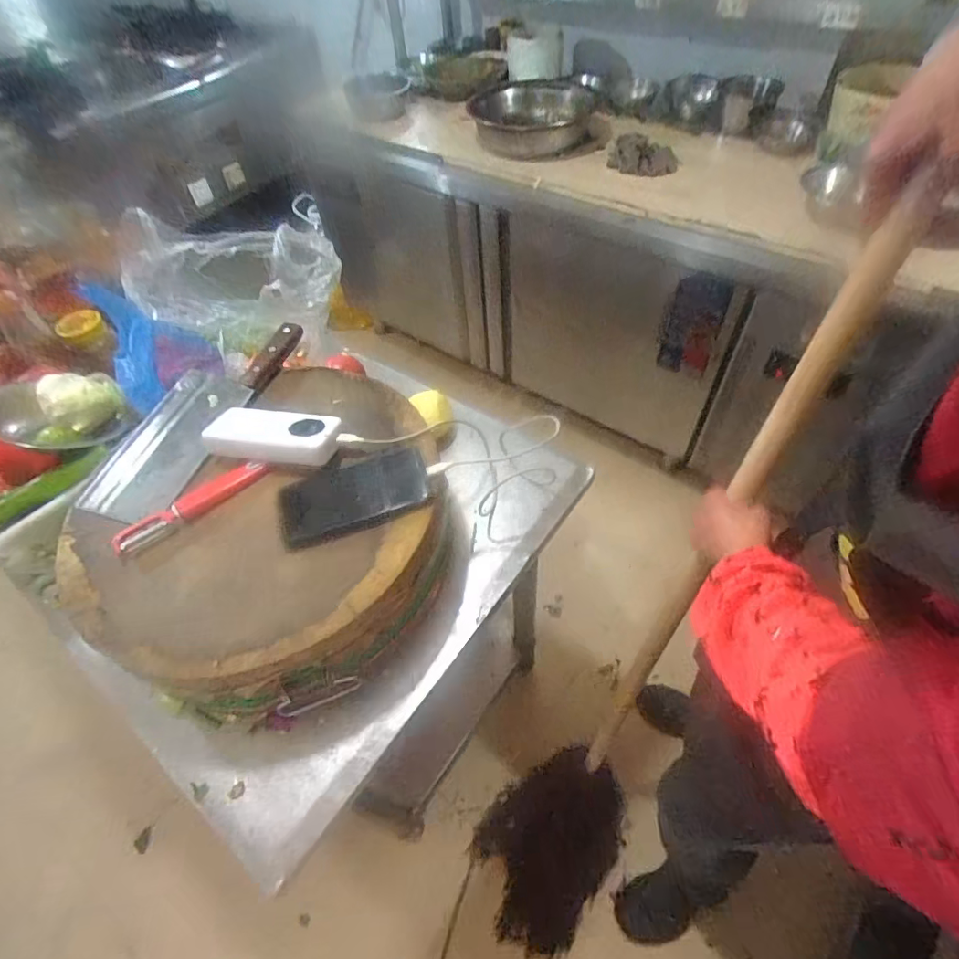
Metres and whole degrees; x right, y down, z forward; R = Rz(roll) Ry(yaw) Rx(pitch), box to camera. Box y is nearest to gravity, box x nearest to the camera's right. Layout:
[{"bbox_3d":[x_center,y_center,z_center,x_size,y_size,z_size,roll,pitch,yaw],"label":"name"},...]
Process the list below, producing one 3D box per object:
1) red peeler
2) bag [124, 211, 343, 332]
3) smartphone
[{"bbox_3d":[-0.317,0.026,0.574,0.170,0.014,0.029,-35,57,-20],"label":"red peeler"},{"bbox_3d":[-0.402,-0.326,0.847,0.322,0.136,0.172,0,53,5],"label":"bag"},{"bbox_3d":[-0.135,0.014,0.560,0.156,0.014,0.082,-17,60,-13],"label":"smartphone"}]

